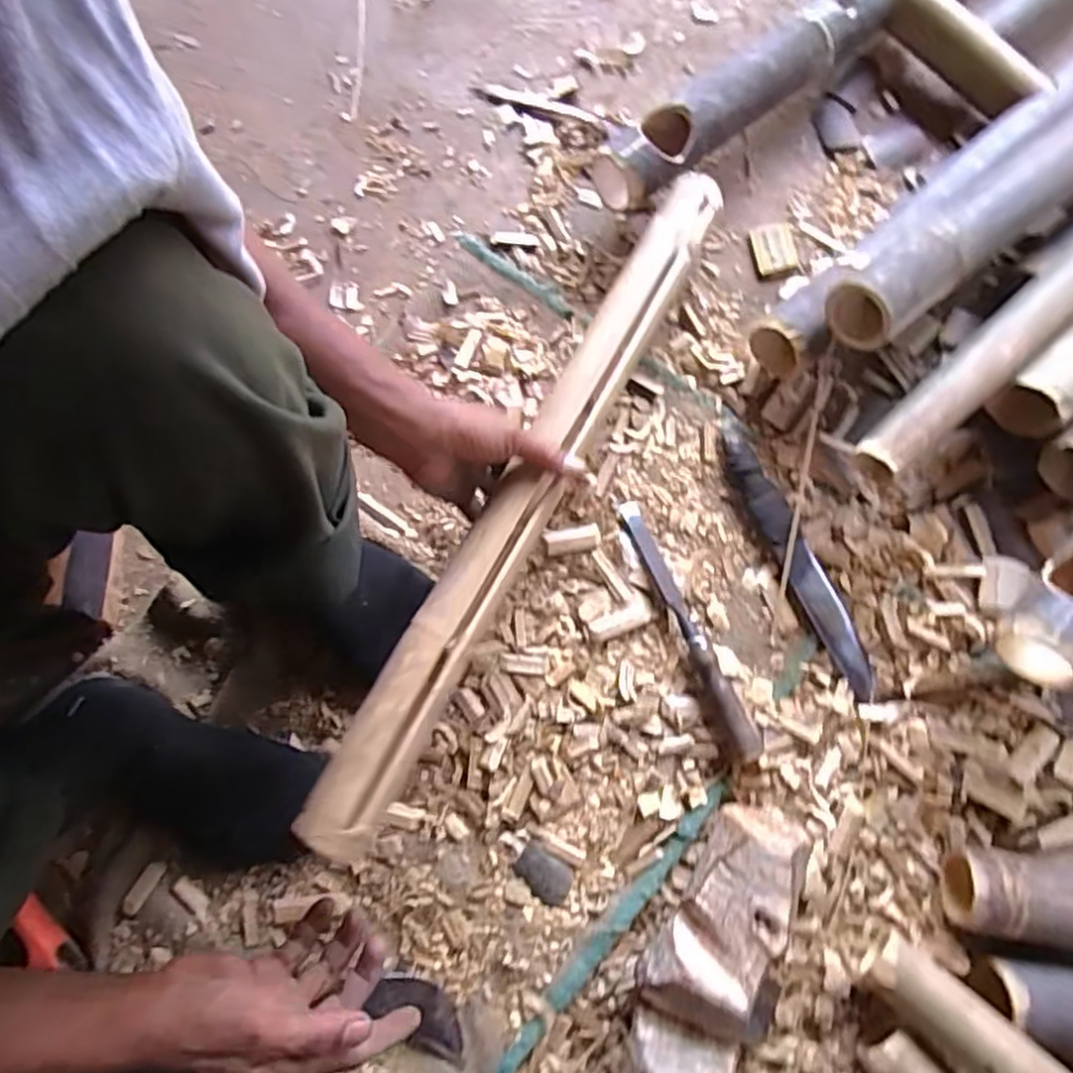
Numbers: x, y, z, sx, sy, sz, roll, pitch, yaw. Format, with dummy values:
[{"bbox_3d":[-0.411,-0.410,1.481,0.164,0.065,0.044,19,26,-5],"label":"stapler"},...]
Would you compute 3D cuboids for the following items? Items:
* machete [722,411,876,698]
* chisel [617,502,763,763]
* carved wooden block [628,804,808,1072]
[{"bbox_3d":[0.238,0.011,0.631,0.037,0.019,0.284,-23,76,-5],"label":"machete"},{"bbox_3d":[0.133,0.076,0.607,0.022,0.037,0.244,-21,76,-5],"label":"chisel"},{"bbox_3d":[0.119,0.378,0.519,0.104,0.059,0.336,18,76,5],"label":"carved wooden block"}]

